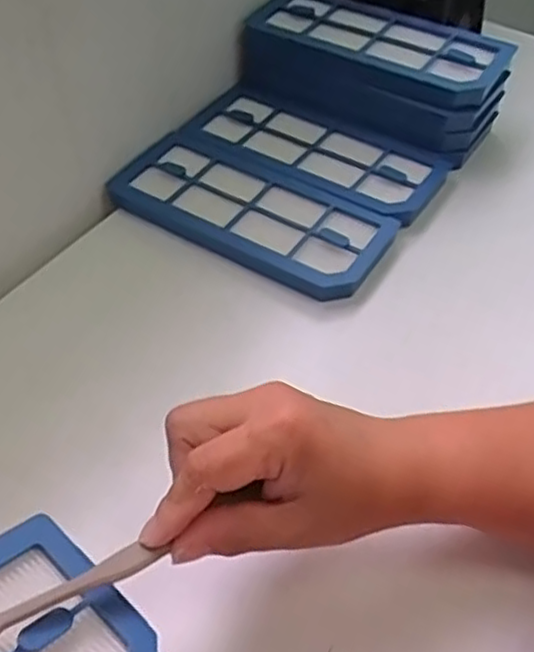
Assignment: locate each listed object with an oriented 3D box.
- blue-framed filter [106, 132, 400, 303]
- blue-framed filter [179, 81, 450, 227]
[{"bbox_3d":[-0.012,-0.090,0.514,0.204,0.011,0.089,27,56,21],"label":"blue-framed filter"},{"bbox_3d":[0.036,-0.145,0.564,0.208,0.024,0.091,27,56,21],"label":"blue-framed filter"}]

